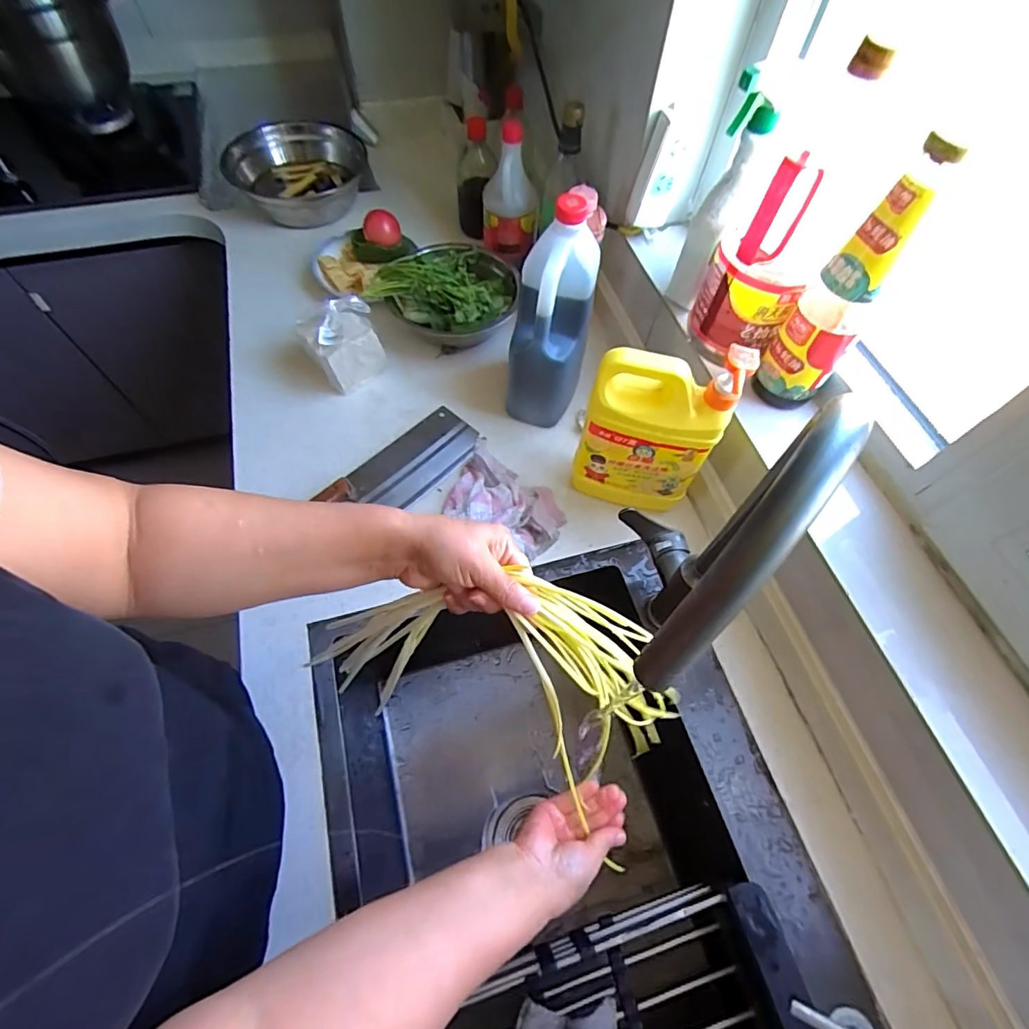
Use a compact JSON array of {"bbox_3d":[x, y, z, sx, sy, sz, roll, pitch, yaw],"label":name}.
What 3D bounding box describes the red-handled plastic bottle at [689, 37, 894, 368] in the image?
[{"bbox_3d":[0.264,-0.288,0.507,0.099,0.265,0.117,23,63,11],"label":"red-handled plastic bottle"}]

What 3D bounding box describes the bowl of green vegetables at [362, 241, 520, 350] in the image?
[{"bbox_3d":[-0.081,-0.343,0.778,0.186,0.082,0.191,1,61,-2],"label":"bowl of green vegetables"}]

